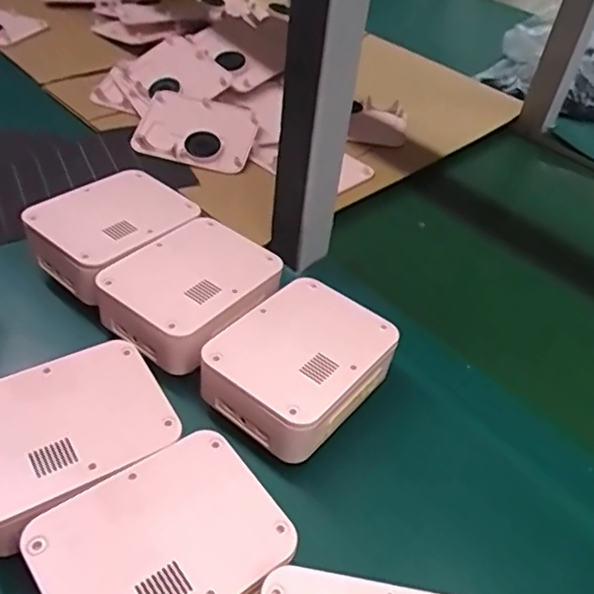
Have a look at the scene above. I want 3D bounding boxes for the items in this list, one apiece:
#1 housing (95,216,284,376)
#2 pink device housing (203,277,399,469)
[{"bbox_3d":[-0.083,-0.007,0.480,0.105,0.043,0.127,31,50,23],"label":"housing"},{"bbox_3d":[0.003,0.047,0.438,0.100,0.041,0.124,31,50,23],"label":"pink device housing"}]

